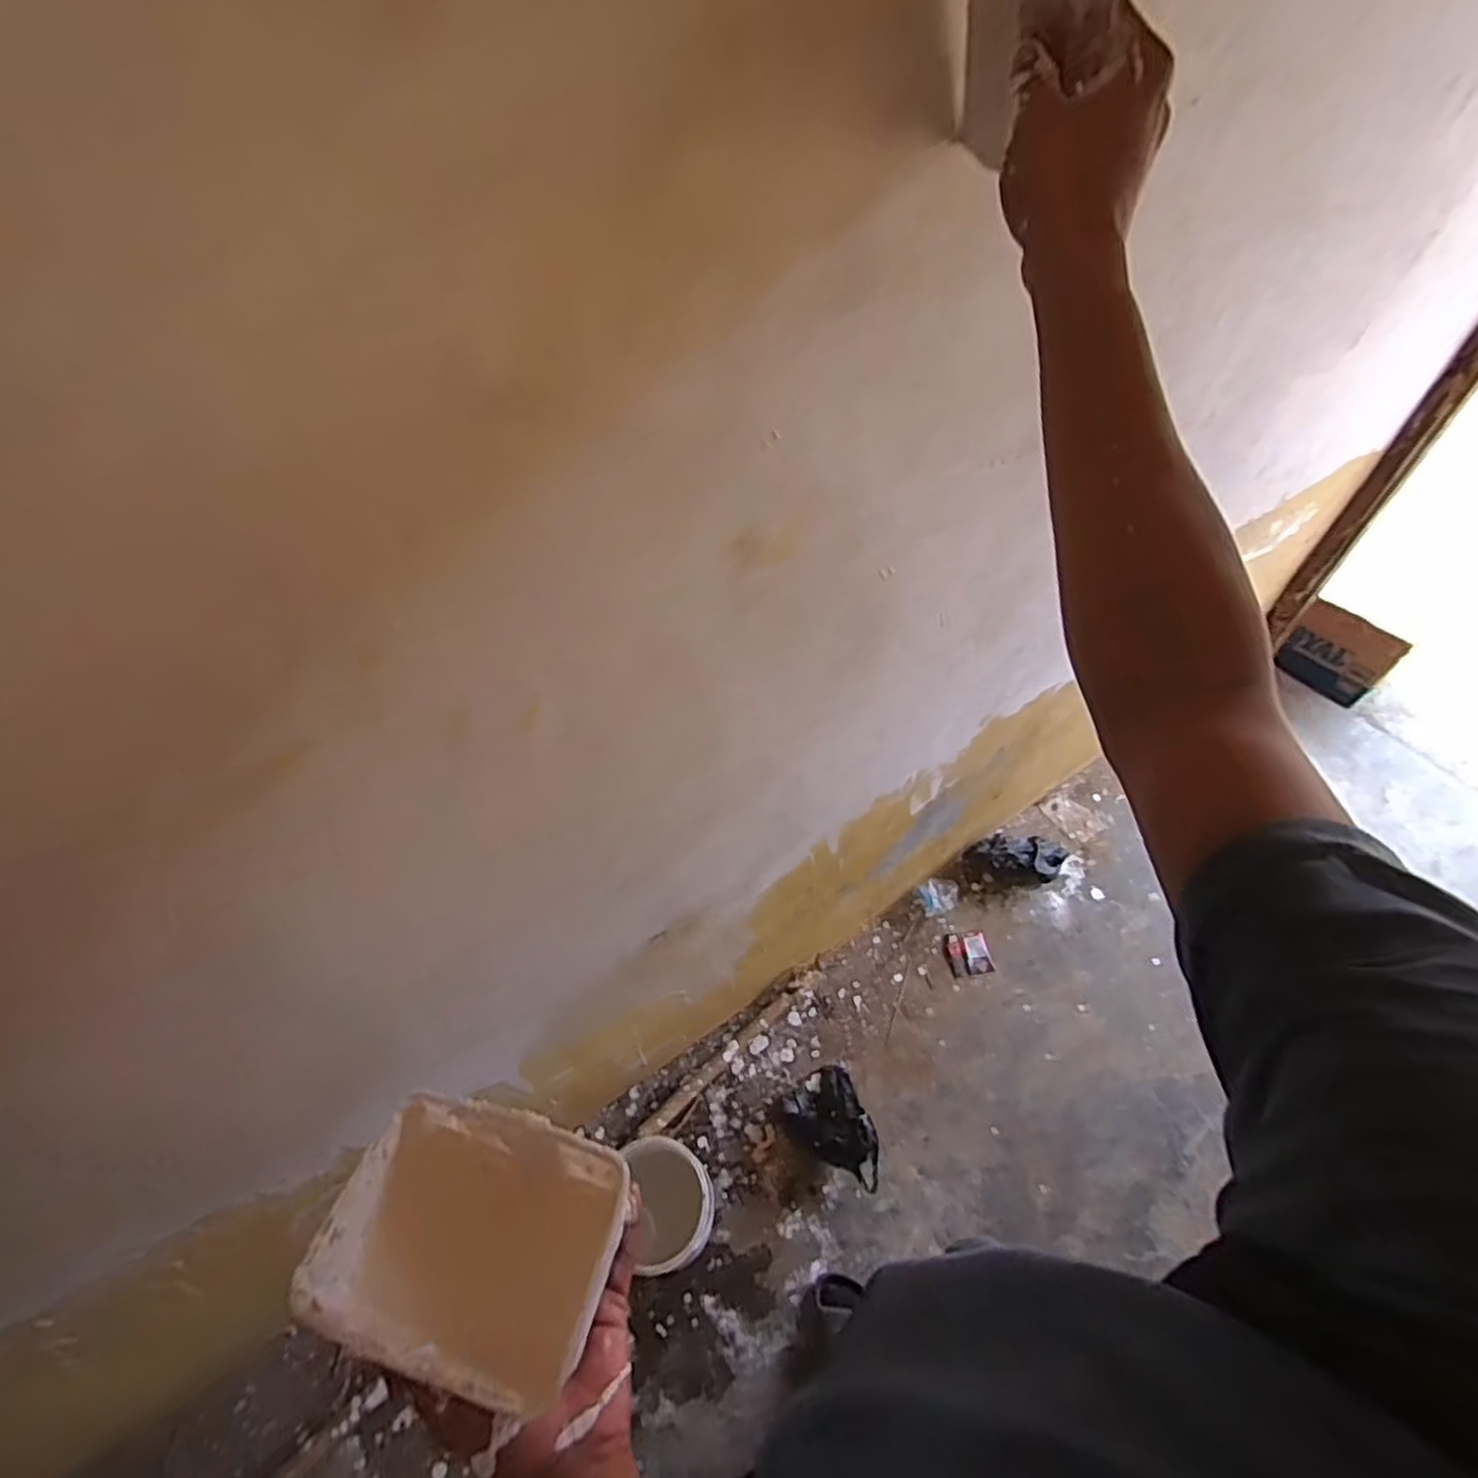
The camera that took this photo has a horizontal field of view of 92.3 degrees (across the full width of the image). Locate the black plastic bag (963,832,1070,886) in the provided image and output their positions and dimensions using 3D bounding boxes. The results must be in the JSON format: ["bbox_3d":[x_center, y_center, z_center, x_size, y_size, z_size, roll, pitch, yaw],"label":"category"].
[{"bbox_3d":[0.614,0.260,1.580,0.205,0.094,0.093,10,54,9],"label":"black plastic bag"}]

